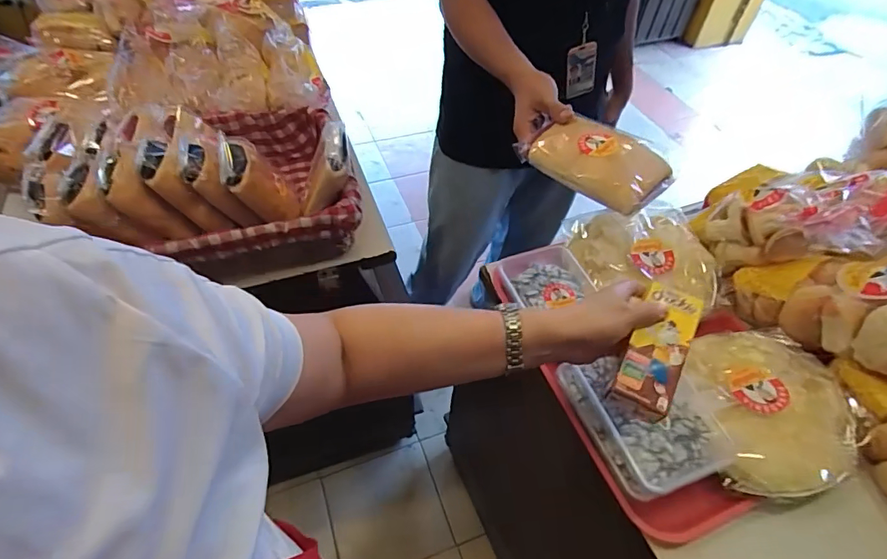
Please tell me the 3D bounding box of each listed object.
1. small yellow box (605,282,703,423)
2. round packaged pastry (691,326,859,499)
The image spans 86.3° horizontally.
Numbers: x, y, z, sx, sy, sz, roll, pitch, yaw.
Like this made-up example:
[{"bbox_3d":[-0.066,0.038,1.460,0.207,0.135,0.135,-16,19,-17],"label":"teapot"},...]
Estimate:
[{"bbox_3d":[0.216,0.070,0.477,0.055,0.026,0.132,26,70,20],"label":"small yellow box"},{"bbox_3d":[0.398,0.146,0.568,0.175,0.027,0.203,1,52,-3],"label":"round packaged pastry"}]

